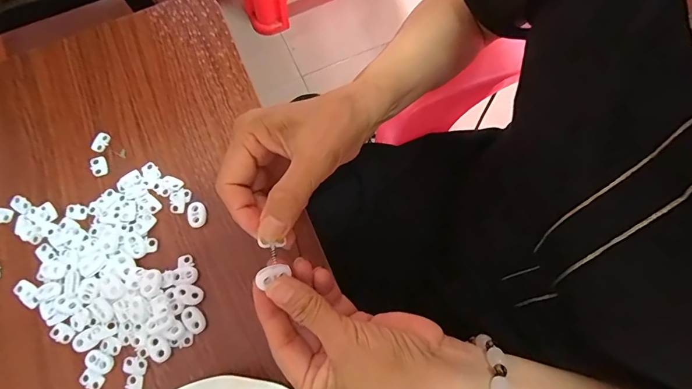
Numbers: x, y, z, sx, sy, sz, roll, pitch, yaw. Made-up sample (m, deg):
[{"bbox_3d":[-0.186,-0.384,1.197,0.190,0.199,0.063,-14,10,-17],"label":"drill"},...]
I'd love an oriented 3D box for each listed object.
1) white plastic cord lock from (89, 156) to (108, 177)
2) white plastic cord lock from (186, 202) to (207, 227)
[{"bbox_3d":[-0.229,-0.026,0.361,0.014,0.004,0.018,-20,75,-7],"label":"white plastic cord lock"},{"bbox_3d":[-0.131,0.018,0.343,0.016,0.005,0.022,-13,74,-5],"label":"white plastic cord lock"}]

